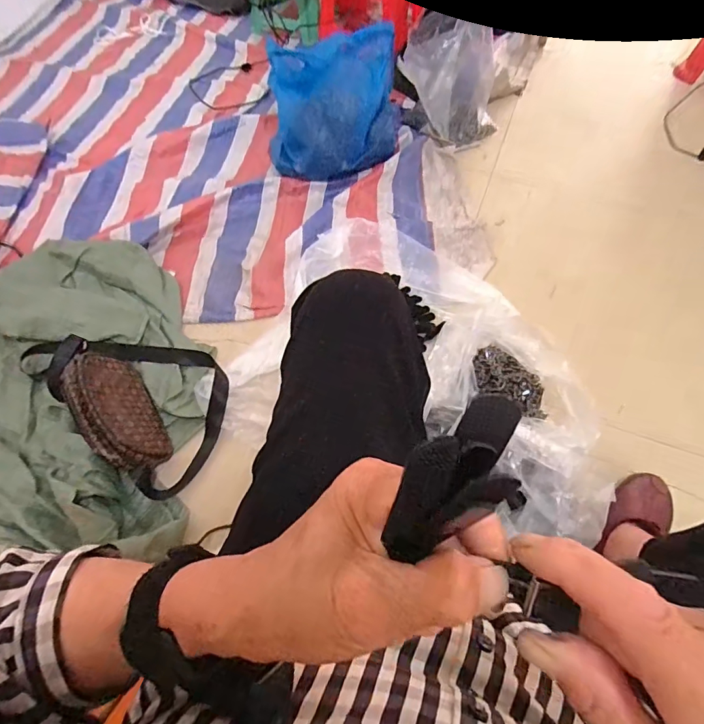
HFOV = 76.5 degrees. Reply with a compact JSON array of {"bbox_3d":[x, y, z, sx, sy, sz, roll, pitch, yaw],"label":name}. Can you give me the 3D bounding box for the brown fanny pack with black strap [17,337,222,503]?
[{"bbox_3d":[-0.361,0.046,0.793,0.299,0.129,0.237,41,70,19],"label":"brown fanny pack with black strap"}]

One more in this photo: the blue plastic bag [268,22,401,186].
[{"bbox_3d":[-0.041,-0.613,1.070,0.315,0.207,0.258,-2,62,-1],"label":"blue plastic bag"}]

